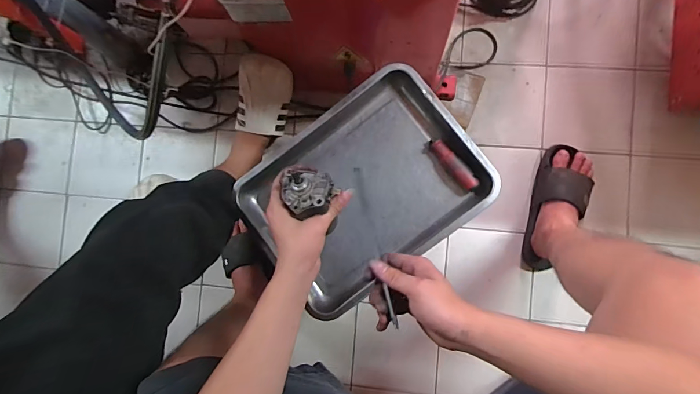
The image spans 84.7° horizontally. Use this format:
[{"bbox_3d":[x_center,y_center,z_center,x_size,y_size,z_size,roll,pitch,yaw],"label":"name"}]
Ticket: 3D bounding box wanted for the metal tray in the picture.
[{"bbox_3d":[0.021,-0.008,0.671,0.402,0.076,0.298,-36,84,3],"label":"metal tray"}]

